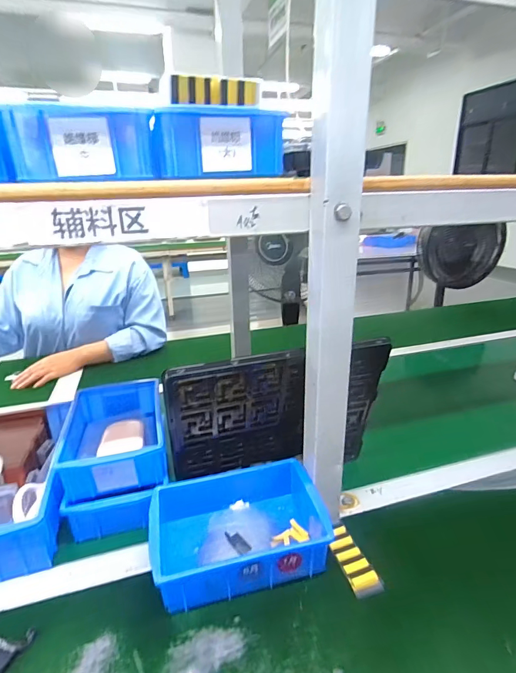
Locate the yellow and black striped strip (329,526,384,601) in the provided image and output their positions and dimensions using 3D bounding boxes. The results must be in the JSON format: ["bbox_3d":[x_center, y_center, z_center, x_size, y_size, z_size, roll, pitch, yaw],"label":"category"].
[{"bbox_3d":[0.111,0.262,0.449,0.031,0.008,0.089,-7,21,-13],"label":"yellow and black striped strip"}]

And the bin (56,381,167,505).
[{"bbox_3d":[-0.210,0.141,0.570,0.131,0.058,0.204,-7,21,-15],"label":"bin"}]

